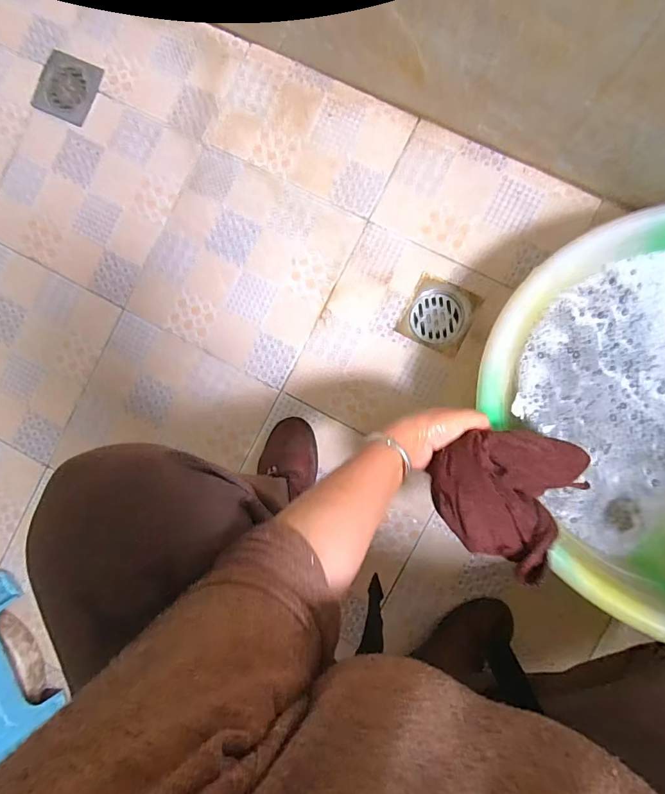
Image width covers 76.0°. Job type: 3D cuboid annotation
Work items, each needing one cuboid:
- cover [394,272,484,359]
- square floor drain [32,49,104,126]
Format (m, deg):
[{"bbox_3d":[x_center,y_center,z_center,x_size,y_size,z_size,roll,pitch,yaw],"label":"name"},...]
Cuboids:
[{"bbox_3d":[0.163,-0.126,0.651,0.099,0.005,0.101,27,94,5],"label":"cover"},{"bbox_3d":[-0.456,-0.532,0.731,0.119,0.008,0.106,27,94,5],"label":"square floor drain"}]

